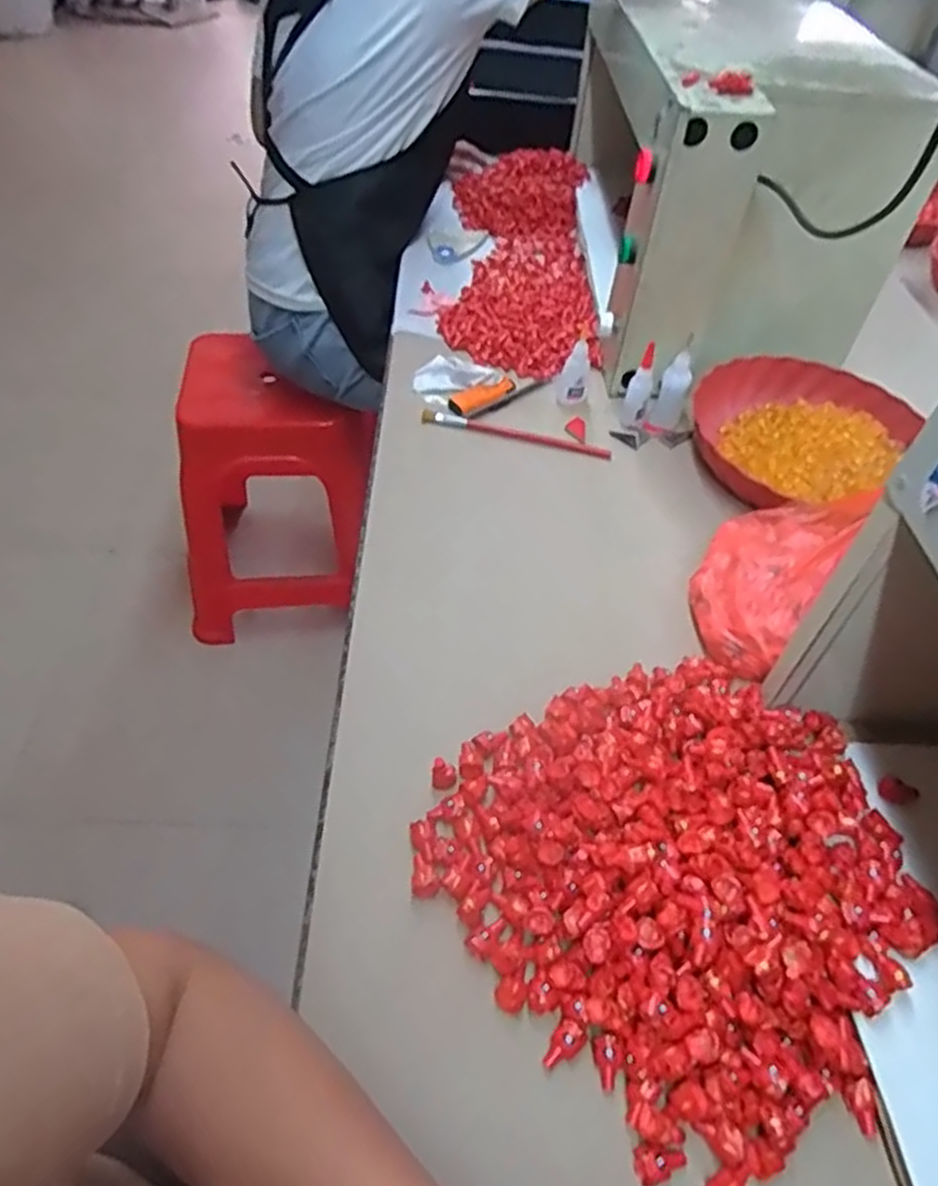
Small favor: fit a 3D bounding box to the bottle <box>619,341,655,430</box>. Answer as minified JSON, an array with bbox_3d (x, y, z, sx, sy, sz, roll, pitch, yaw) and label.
[{"bbox_3d":[0.177,-0.217,0.761,0.025,0.086,0.026,18,48,11],"label":"bottle"}]

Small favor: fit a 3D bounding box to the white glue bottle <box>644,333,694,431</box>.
[{"bbox_3d":[0.211,-0.216,0.762,0.033,0.089,0.025,18,48,11],"label":"white glue bottle"}]

